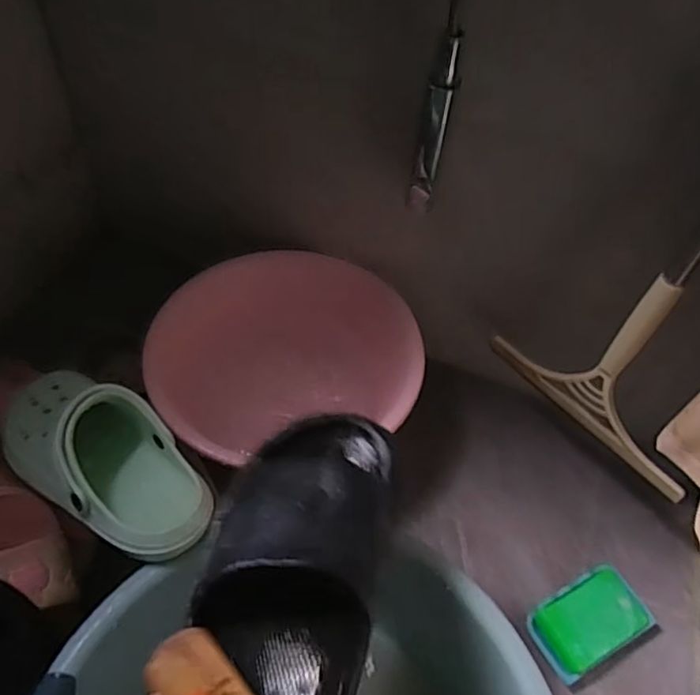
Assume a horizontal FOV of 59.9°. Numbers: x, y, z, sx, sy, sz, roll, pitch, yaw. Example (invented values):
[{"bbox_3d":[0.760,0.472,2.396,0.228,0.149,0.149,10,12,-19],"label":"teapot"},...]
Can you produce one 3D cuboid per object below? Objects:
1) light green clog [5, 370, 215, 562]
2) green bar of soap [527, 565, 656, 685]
[{"bbox_3d":[-0.222,0.095,0.534,0.231,0.092,0.103,32,58,18],"label":"light green clog"},{"bbox_3d":[0.243,0.281,0.622,0.120,0.030,0.072,-22,59,-19],"label":"green bar of soap"}]

